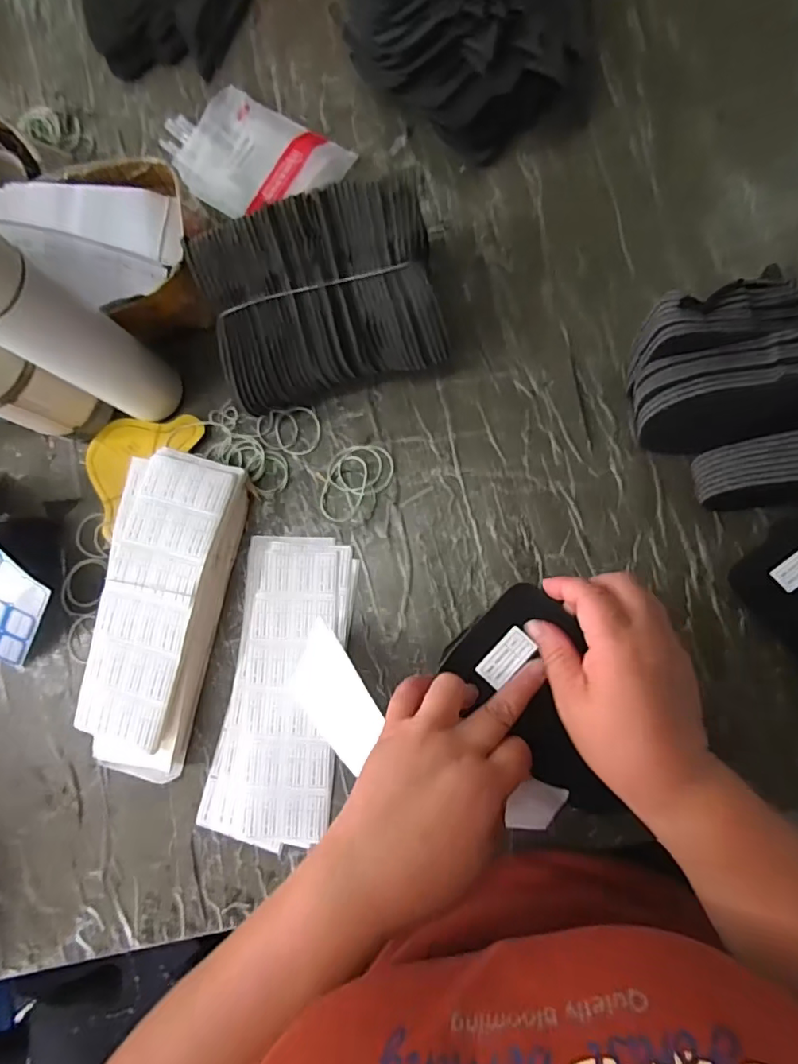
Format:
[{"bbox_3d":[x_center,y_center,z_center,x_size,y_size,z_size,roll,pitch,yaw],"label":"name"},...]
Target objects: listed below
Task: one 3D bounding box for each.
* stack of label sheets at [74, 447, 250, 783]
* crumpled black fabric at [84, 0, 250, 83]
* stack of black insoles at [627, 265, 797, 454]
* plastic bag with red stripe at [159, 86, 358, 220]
[{"bbox_3d":[-0.228,0.074,0.487,0.112,0.044,0.294,12,86,9],"label":"stack of label sheets"},{"bbox_3d":[-0.254,-0.570,0.565,0.163,0.034,0.161,24,88,10],"label":"crumpled black fabric"},{"bbox_3d":[0.257,-0.125,0.417,0.139,0.098,0.106,-10,83,7],"label":"stack of black insoles"},{"bbox_3d":[-0.160,-0.387,0.549,0.201,0.019,0.114,35,90,10],"label":"plastic bag with red stripe"}]

